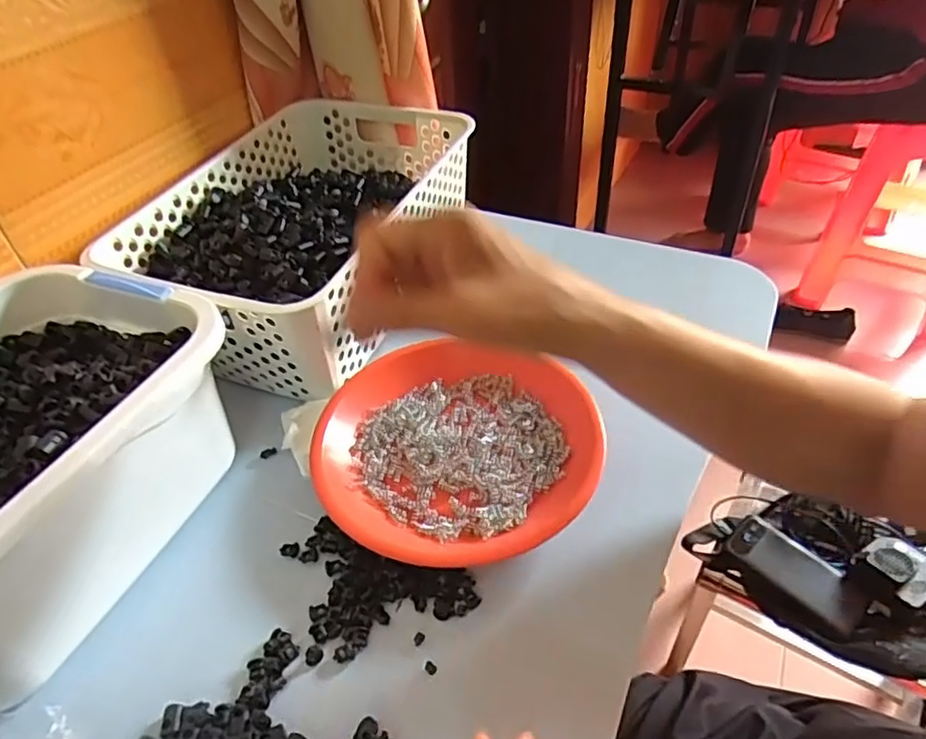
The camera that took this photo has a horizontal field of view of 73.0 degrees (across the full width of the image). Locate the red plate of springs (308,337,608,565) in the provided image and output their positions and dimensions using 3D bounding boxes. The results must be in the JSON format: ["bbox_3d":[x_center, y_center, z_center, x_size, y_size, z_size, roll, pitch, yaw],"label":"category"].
[{"bbox_3d":[-0.006,0.044,0.449,0.193,0.028,0.201,-2,44,2],"label":"red plate of springs"}]

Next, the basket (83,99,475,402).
[{"bbox_3d":[-0.134,-0.127,0.559,0.208,0.100,0.303,16,47,20],"label":"basket"}]

